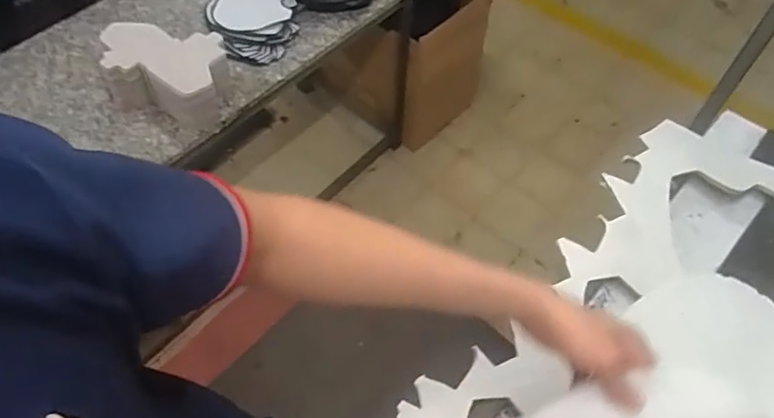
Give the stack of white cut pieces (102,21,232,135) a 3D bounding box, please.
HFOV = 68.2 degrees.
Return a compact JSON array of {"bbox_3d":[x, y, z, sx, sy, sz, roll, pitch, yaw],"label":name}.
[{"bbox_3d":[-0.494,-0.312,1.268,0.276,0.110,0.209,4,57,1],"label":"stack of white cut pieces"}]

